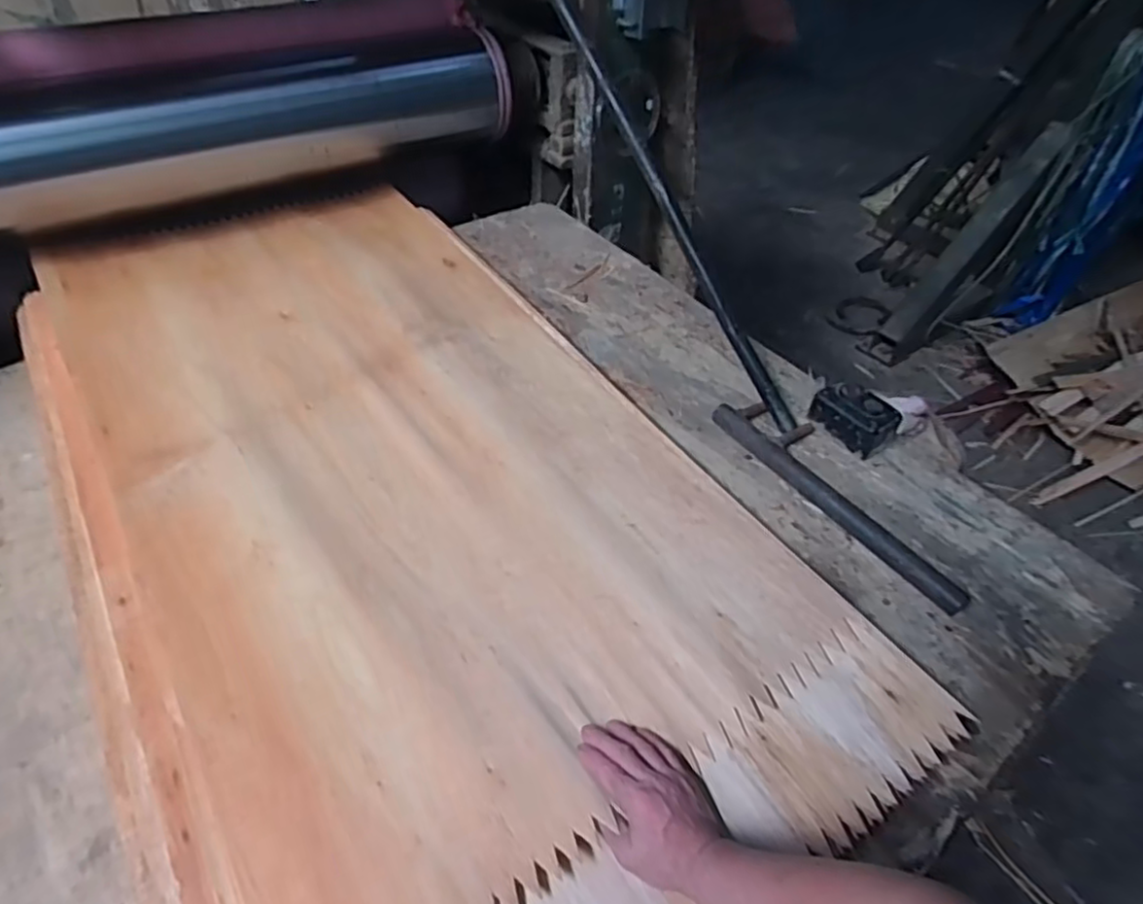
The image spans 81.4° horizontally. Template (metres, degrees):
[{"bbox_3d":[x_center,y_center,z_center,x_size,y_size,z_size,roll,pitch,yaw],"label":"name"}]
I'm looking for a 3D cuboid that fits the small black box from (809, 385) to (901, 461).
[{"bbox_3d":[0.423,-0.058,0.991,0.069,0.069,0.120,-31,56,-32],"label":"small black box"}]

